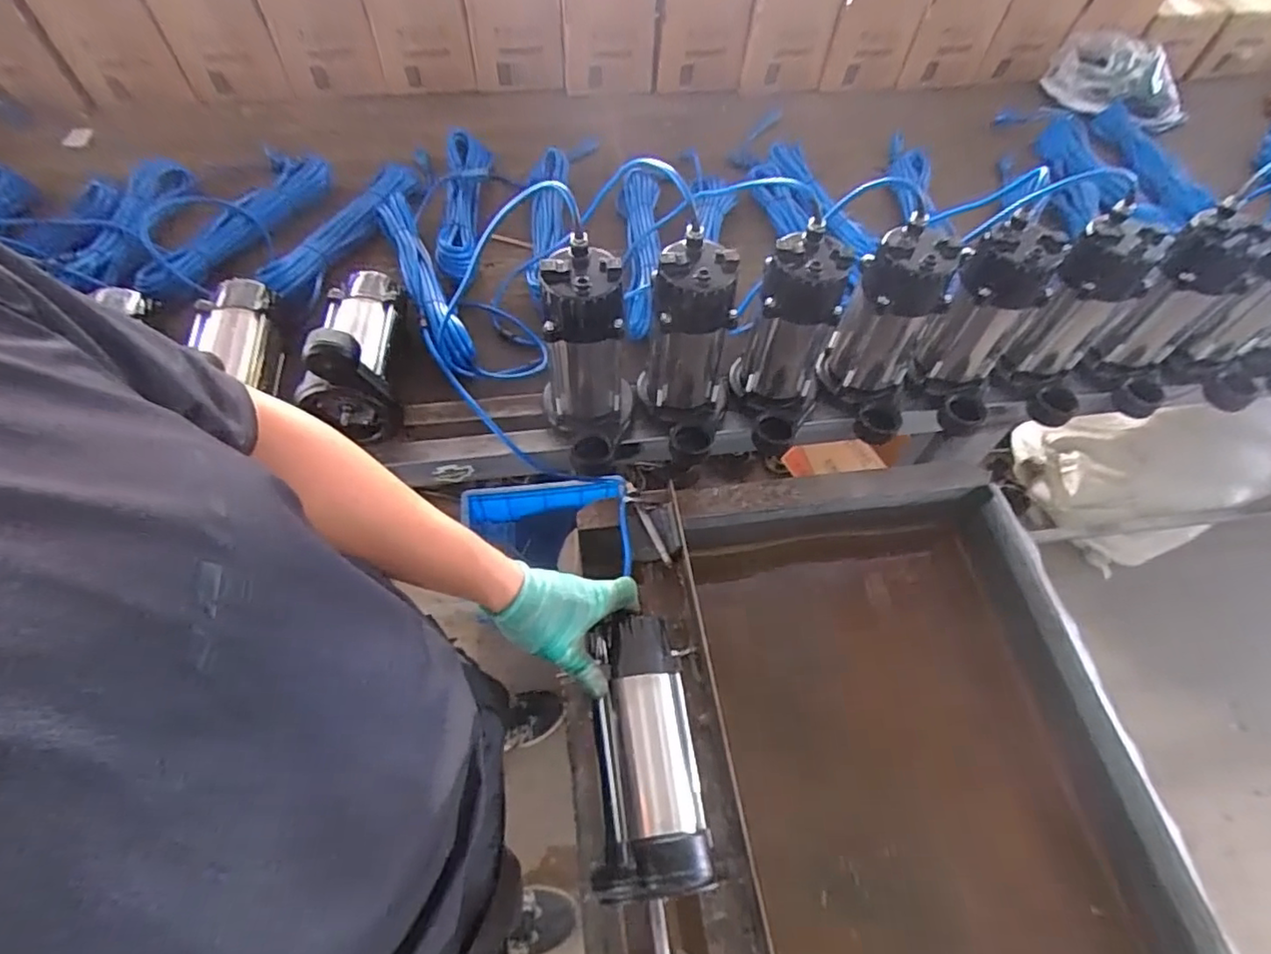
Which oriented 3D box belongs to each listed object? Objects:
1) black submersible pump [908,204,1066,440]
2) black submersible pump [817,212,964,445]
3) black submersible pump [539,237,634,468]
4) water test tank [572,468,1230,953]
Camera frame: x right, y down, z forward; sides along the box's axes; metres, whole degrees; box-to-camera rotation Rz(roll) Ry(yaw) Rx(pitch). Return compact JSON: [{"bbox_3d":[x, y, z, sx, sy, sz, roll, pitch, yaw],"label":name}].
[{"bbox_3d":[0.444,-0.184,0.783,0.127,0.231,0.122,31,62,15],"label":"black submersible pump"},{"bbox_3d":[0.311,-0.171,0.767,0.120,0.226,0.141,19,60,9],"label":"black submersible pump"},{"bbox_3d":[-0.058,-0.131,0.721,0.111,0.224,0.141,-3,59,-5],"label":"black submersible pump"},{"bbox_3d":[0.235,0.389,0.699,0.567,0.256,0.753,-5,59,-6],"label":"water test tank"}]

